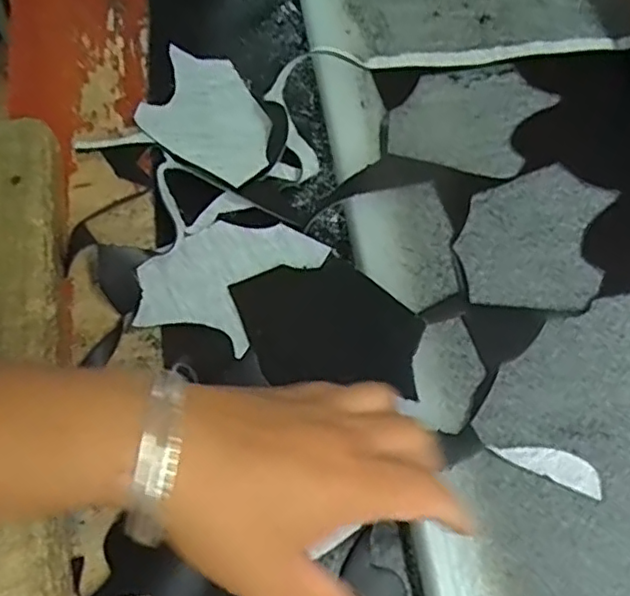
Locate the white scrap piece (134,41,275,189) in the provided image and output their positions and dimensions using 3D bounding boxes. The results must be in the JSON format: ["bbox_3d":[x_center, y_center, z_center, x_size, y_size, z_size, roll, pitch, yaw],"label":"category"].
[{"bbox_3d":[-0.081,-0.143,0.492,0.097,0.009,0.118,17,54,-10],"label":"white scrap piece"}]

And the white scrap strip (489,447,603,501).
[{"bbox_3d":[0.138,0.096,0.371,0.063,0.004,0.020,24,69,6],"label":"white scrap strip"}]

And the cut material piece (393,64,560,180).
[{"bbox_3d":[0.120,-0.140,0.482,0.117,0.012,0.101,9,65,4],"label":"cut material piece"}]

